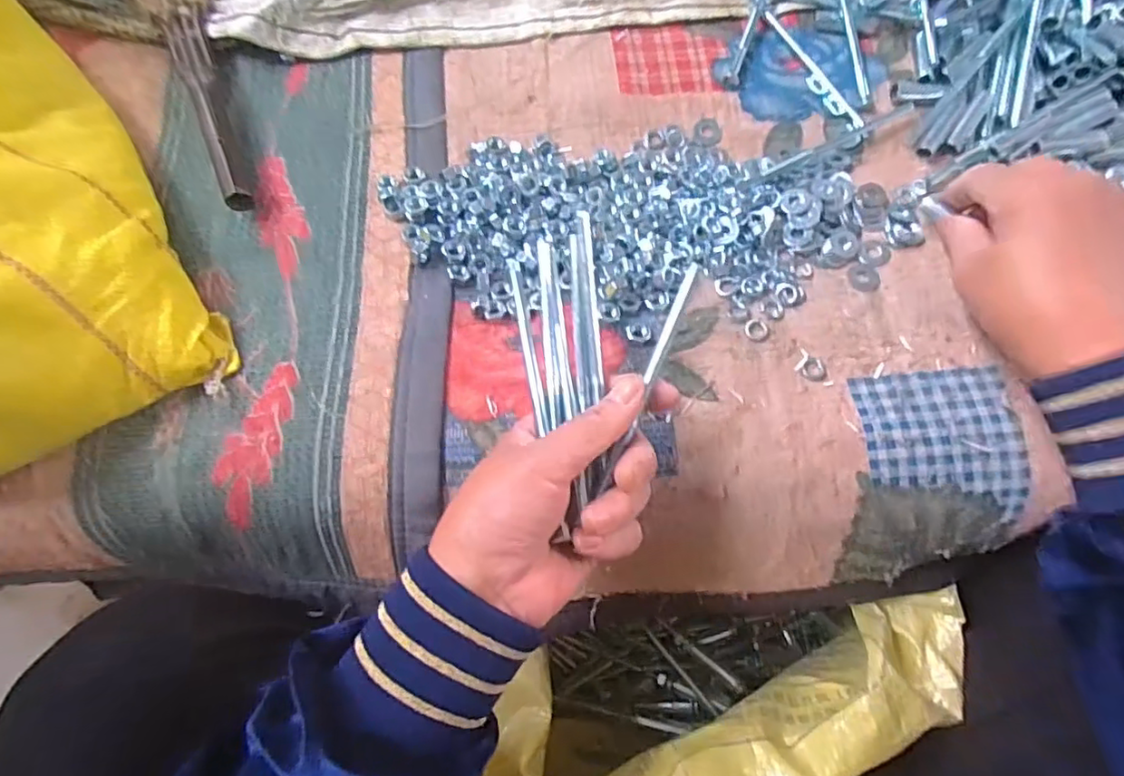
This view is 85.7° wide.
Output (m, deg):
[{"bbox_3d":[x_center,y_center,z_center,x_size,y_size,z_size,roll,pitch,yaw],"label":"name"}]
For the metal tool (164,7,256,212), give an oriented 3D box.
[{"bbox_3d":[-0.230,-0.183,0.394,0.023,0.022,0.165,-22,73,-7],"label":"metal tool"}]

